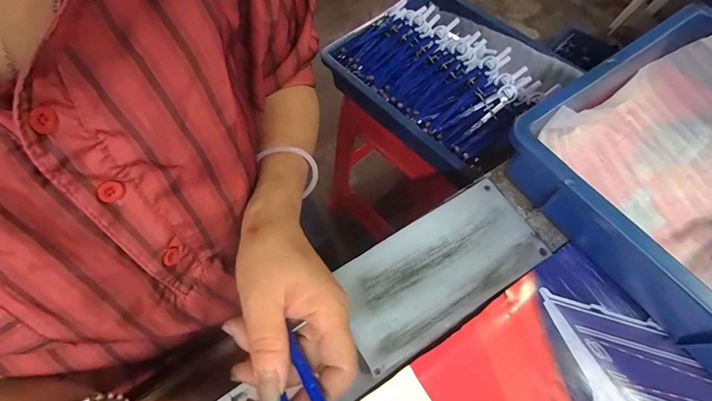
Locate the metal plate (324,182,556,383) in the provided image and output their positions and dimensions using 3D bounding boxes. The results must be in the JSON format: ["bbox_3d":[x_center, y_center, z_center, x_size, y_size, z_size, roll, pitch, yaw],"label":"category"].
[{"bbox_3d":[0.075,0.060,0.321,0.191,0.009,0.093,-31,69,-13],"label":"metal plate"}]

